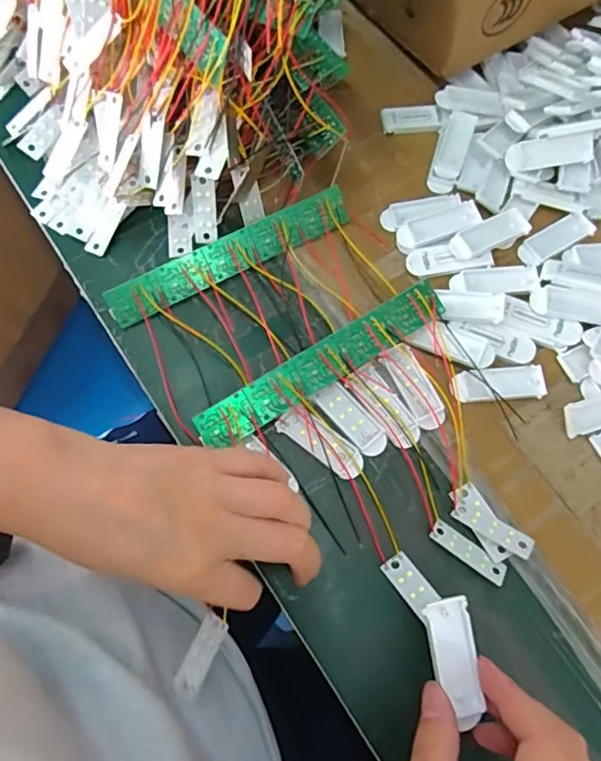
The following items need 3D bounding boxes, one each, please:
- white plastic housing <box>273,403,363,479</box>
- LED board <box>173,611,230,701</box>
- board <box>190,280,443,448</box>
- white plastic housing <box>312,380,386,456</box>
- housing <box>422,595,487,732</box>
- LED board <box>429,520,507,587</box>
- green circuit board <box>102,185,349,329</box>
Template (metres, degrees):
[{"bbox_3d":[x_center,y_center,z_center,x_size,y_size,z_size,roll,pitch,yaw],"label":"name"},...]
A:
[{"bbox_3d":[0.014,0.037,0.333,0.056,0.010,0.022,34,75,12],"label":"white plastic housing"},{"bbox_3d":[-0.058,0.160,0.313,0.015,0.004,0.045,25,79,16],"label":"LED board"},{"bbox_3d":[0.015,-0.010,0.336,0.169,0.005,0.026,-31,94,-10],"label":"board"},{"bbox_3d":[0.032,0.024,0.339,0.019,0.004,0.052,-40,75,-11],"label":"white plastic housing"},{"bbox_3d":[0.072,0.131,0.252,0.021,0.004,0.056,-10,83,-2],"label":"housing"},{"bbox_3d":[0.097,0.098,0.309,0.046,0.004,0.014,34,75,12],"label":"LED board"},{"bbox_3d":[-0.047,-0.084,0.367,0.173,0.026,0.006,-27,28,-8],"label":"green circuit board"}]

